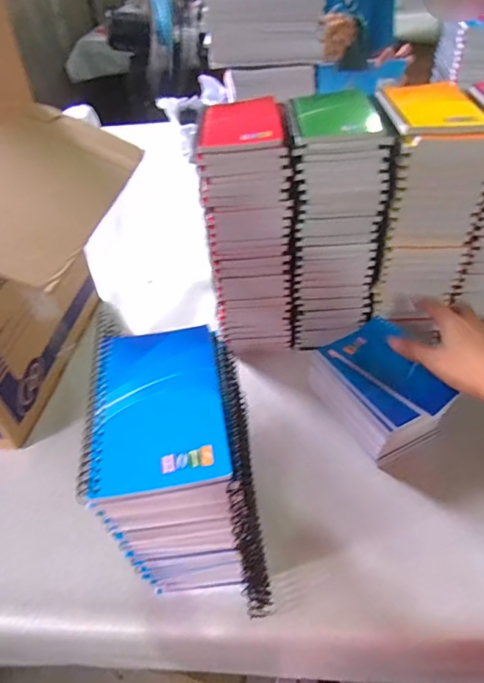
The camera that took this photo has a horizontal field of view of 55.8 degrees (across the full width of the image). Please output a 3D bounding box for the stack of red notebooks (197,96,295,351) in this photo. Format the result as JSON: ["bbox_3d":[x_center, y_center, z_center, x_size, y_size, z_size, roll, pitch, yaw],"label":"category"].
[{"bbox_3d":[0.013,-0.128,0.548,0.097,0.293,0.108,-3,46,5],"label":"stack of red notebooks"}]

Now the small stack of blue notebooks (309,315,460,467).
[{"bbox_3d":[0.159,0.051,0.506,0.102,0.071,0.137,-23,47,-15],"label":"small stack of blue notebooks"}]

